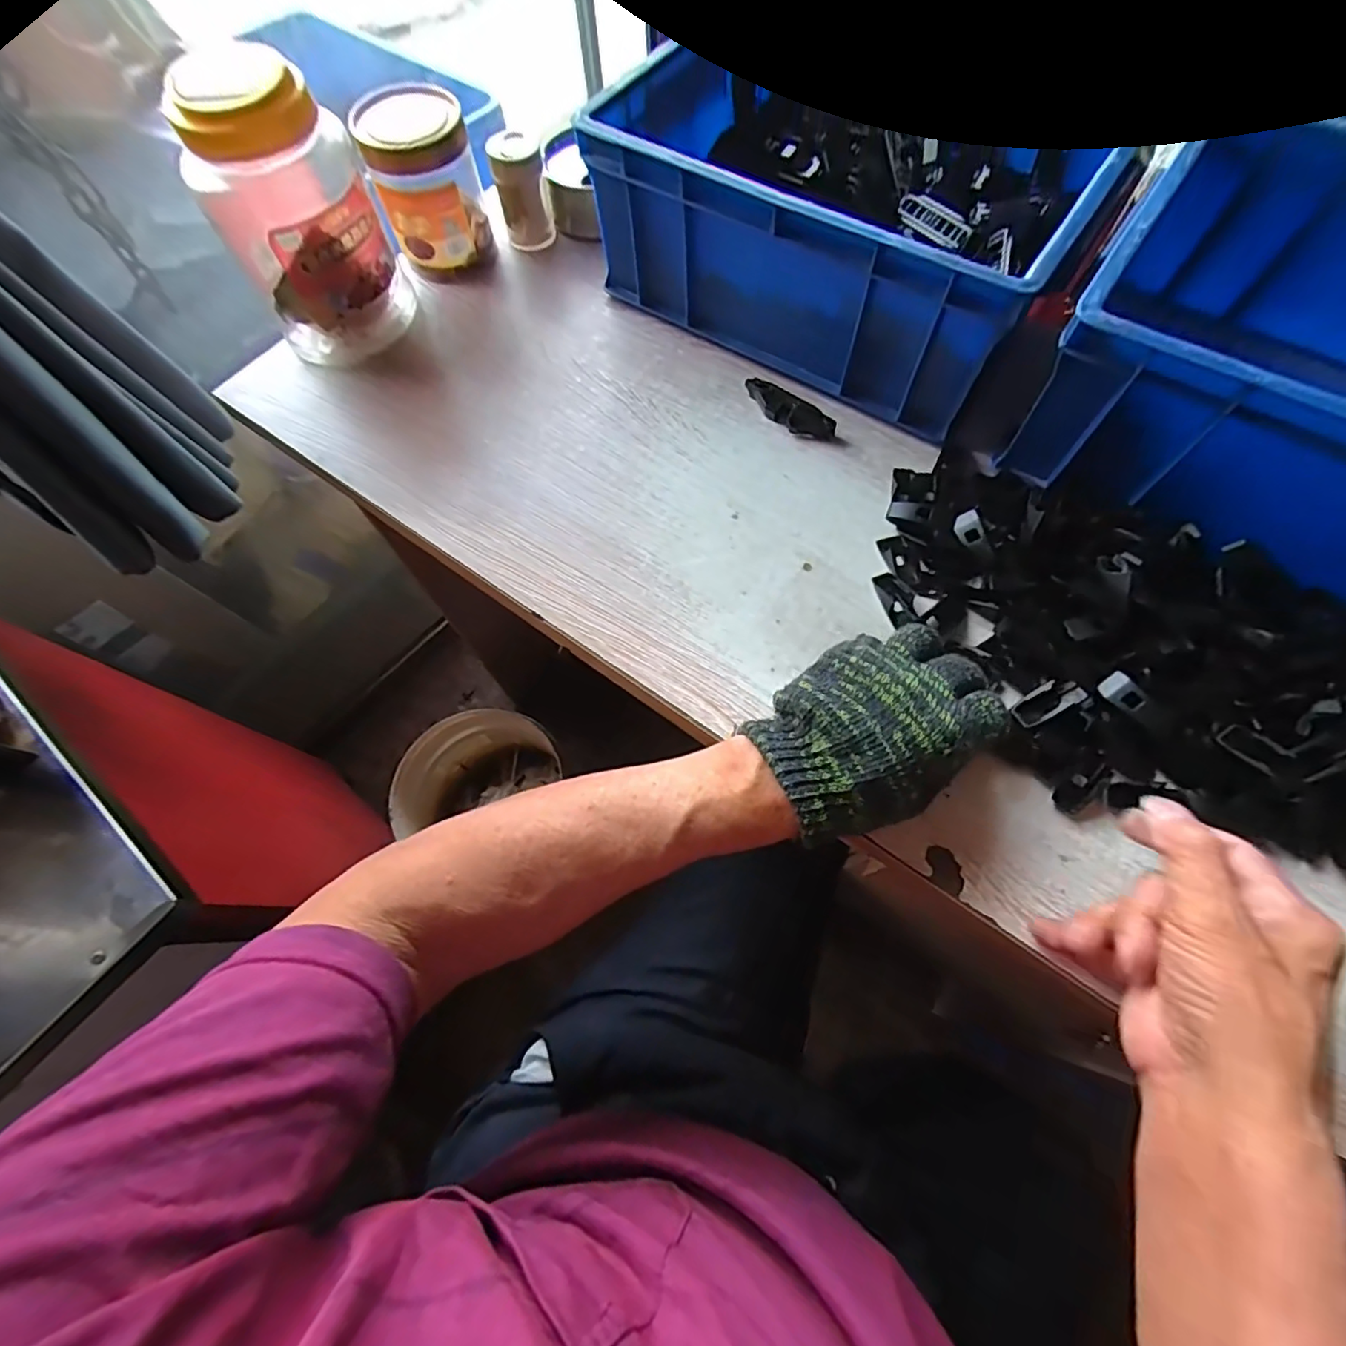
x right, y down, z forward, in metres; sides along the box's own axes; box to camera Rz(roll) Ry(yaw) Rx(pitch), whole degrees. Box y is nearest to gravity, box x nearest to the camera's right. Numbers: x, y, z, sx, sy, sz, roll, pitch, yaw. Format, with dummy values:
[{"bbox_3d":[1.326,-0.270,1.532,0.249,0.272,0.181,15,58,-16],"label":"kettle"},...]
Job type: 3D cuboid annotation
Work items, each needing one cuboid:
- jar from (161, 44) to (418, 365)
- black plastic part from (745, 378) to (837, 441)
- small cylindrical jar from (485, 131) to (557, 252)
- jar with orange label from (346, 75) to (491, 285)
[{"bbox_3d":[-0.285,-0.346,0.457,0.109,0.177,0.106,-1,68,2],"label":"jar"},{"bbox_3d":[0.088,-0.204,0.456,0.079,0.019,0.016,36,73,15],"label":"black plastic part"},{"bbox_3d":[-0.136,-0.435,0.535,0.042,0.081,0.046,-1,68,2],"label":"small cylindrical jar"},{"bbox_3d":[-0.205,-0.409,0.503,0.086,0.114,0.079,-1,68,2],"label":"jar with orange label"}]

